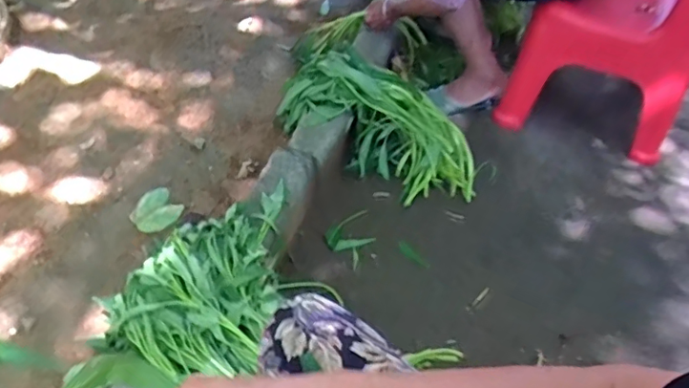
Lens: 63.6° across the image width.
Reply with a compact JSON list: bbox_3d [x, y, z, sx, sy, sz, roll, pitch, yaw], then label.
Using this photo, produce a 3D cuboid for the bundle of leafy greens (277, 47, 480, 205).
[{"bbox_3d":[0.072,-0.148,1.203,0.461,0.215,0.185,18,47,10],"label":"bundle of leafy greens"}]

